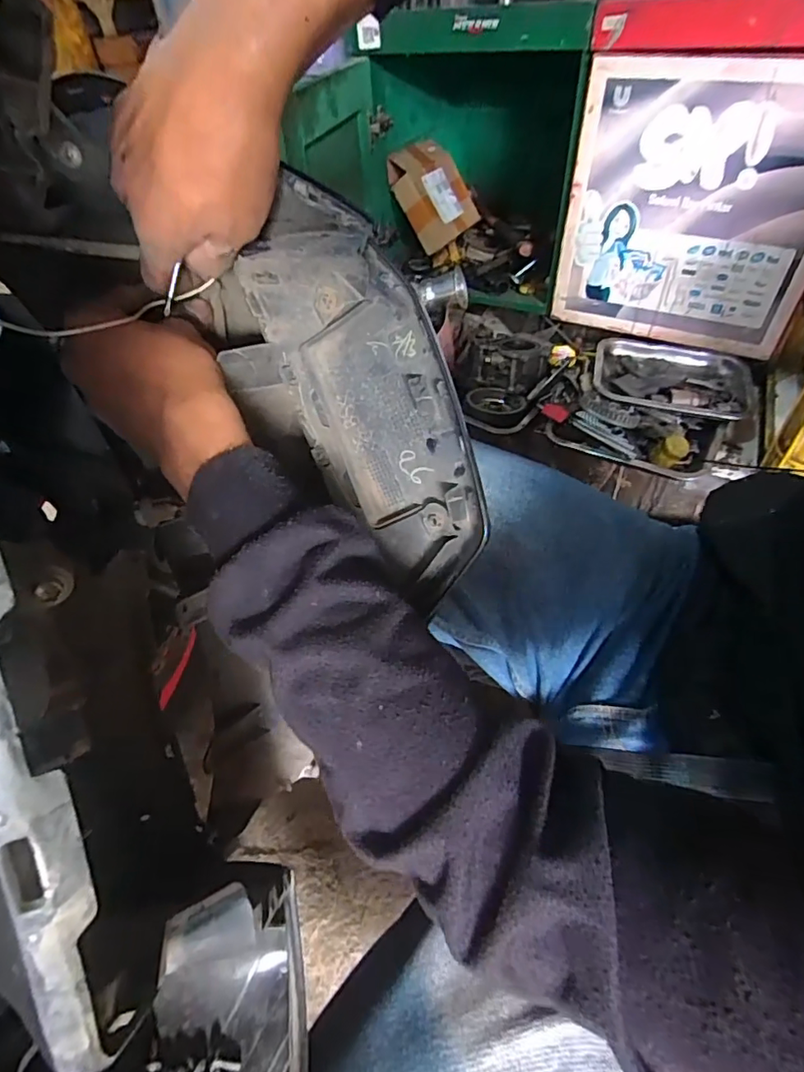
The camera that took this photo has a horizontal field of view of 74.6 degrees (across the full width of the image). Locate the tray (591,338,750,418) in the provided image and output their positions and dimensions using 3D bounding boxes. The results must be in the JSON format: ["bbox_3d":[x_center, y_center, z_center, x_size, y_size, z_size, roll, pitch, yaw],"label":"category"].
[{"bbox_3d":[0.477,-0.278,0.935,0.265,0.044,0.194,13,48,15],"label":"tray"}]

